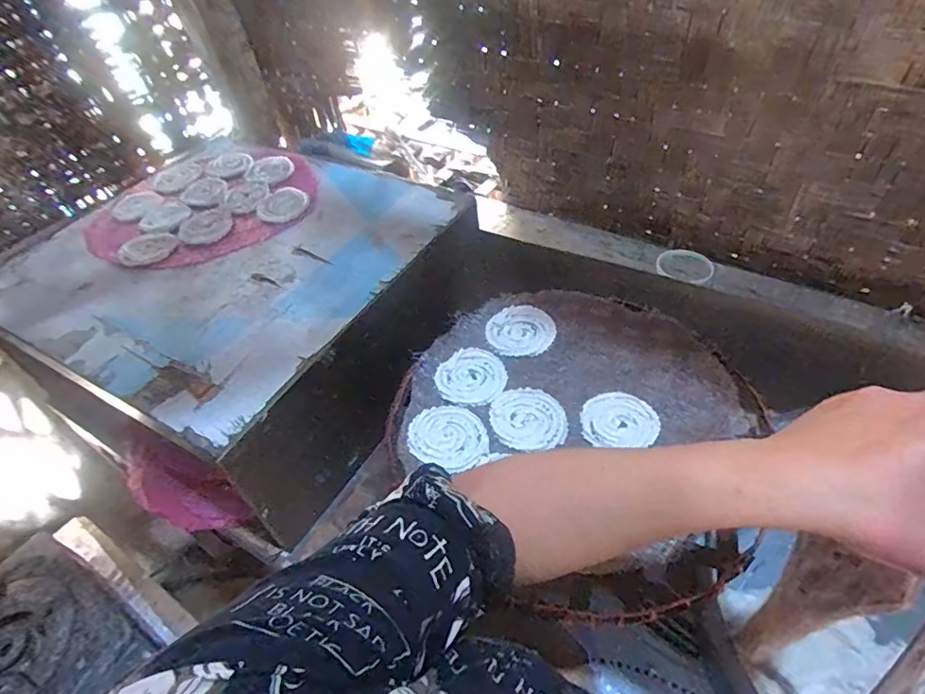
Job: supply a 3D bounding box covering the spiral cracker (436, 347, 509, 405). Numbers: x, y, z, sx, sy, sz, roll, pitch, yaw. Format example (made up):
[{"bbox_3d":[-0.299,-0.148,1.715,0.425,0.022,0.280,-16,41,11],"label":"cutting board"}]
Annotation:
[{"bbox_3d":[0.011,0.033,0.610,0.078,0.005,0.079,-3,47,3],"label":"spiral cracker"}]

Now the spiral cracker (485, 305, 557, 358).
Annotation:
[{"bbox_3d":[0.072,-0.020,0.651,0.082,0.006,0.081,-3,47,3],"label":"spiral cracker"}]

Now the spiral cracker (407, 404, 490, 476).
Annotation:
[{"bbox_3d":[-0.015,0.093,0.556,0.086,0.005,0.075,28,55,27],"label":"spiral cracker"}]

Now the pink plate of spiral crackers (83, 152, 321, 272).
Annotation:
[{"bbox_3d":[-0.431,-0.254,0.879,0.342,0.023,0.357,-3,47,3],"label":"pink plate of spiral crackers"}]

